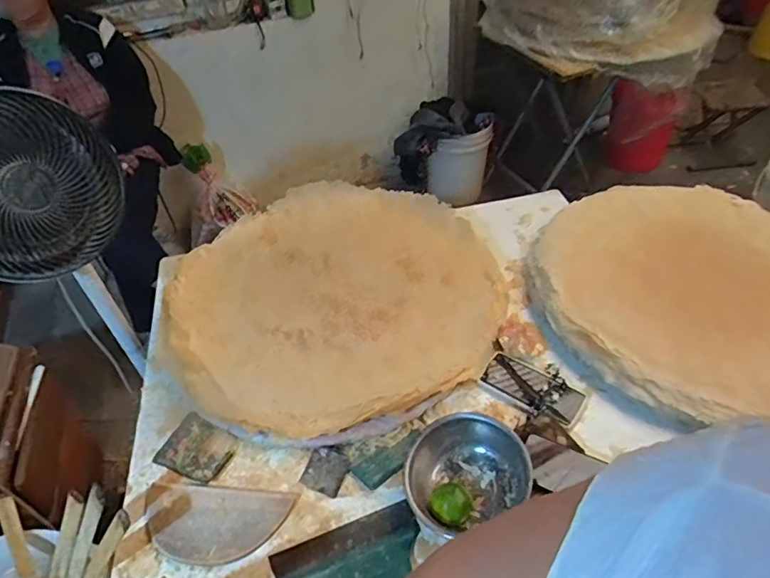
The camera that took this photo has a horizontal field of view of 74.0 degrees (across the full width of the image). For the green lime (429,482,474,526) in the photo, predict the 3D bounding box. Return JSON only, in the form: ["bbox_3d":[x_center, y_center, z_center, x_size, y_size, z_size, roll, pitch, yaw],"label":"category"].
[{"bbox_3d":[0.088,0.289,0.687,0.048,0.039,0.048,-28,48,-23],"label":"green lime"}]

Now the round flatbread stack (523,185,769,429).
[{"bbox_3d":[0.587,-0.016,0.948,0.610,0.055,0.555,-2,43,2],"label":"round flatbread stack"}]

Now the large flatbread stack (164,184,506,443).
[{"bbox_3d":[-0.092,-0.013,0.997,0.624,0.050,0.626,-15,44,-11],"label":"large flatbread stack"}]

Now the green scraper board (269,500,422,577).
[{"bbox_3d":[-0.037,0.359,0.653,0.190,0.011,0.124,-15,35,-15],"label":"green scraper board"}]

